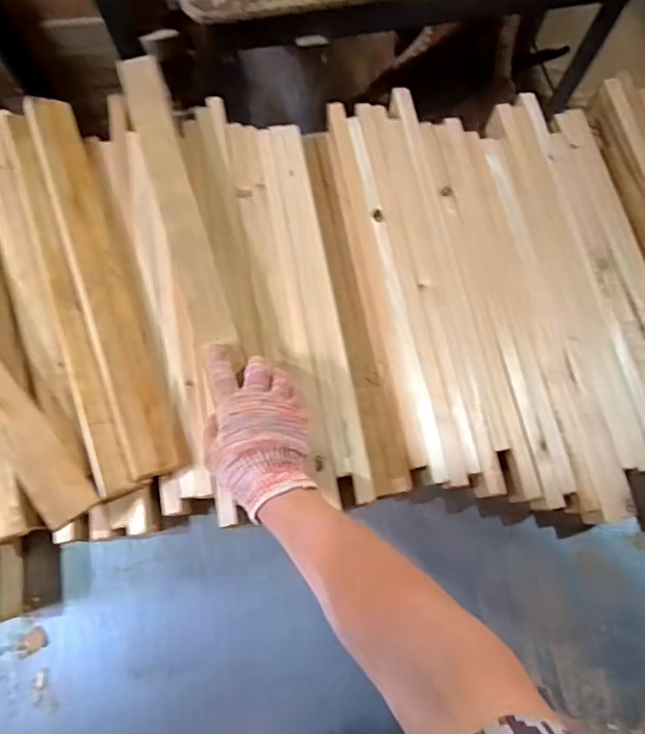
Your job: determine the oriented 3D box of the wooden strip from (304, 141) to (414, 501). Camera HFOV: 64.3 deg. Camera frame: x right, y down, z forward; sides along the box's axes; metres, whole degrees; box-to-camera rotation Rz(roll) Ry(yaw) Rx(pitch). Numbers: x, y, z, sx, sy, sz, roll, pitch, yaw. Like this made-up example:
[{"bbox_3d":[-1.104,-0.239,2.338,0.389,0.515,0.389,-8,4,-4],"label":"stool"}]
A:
[{"bbox_3d":[0.038,-0.088,0.649,0.041,0.028,0.484,-10,75,-3],"label":"wooden strip"}]

